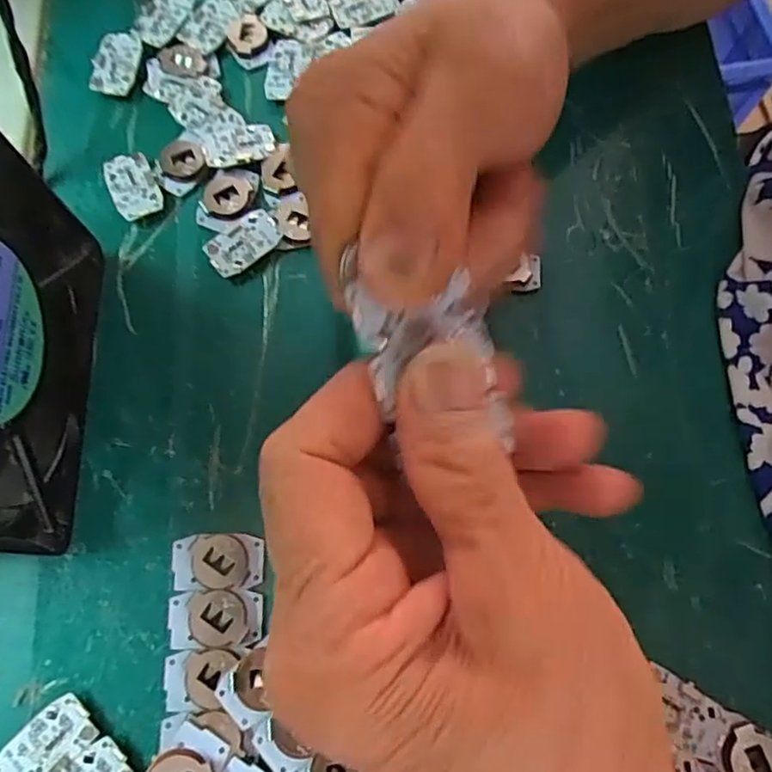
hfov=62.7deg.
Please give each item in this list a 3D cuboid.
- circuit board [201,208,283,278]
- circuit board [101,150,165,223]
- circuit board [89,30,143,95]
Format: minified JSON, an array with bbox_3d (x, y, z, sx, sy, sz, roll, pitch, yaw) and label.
[{"bbox_3d":[-0.056,-0.056,0.250,0.030,0.005,0.018,-42,79,-11],"label":"circuit board"},{"bbox_3d":[-0.102,-0.080,0.256,0.018,0.005,0.029,-25,76,-7],"label":"circuit board"},{"bbox_3d":[-0.116,-0.139,0.272,0.019,0.004,0.030,4,74,1],"label":"circuit board"}]

